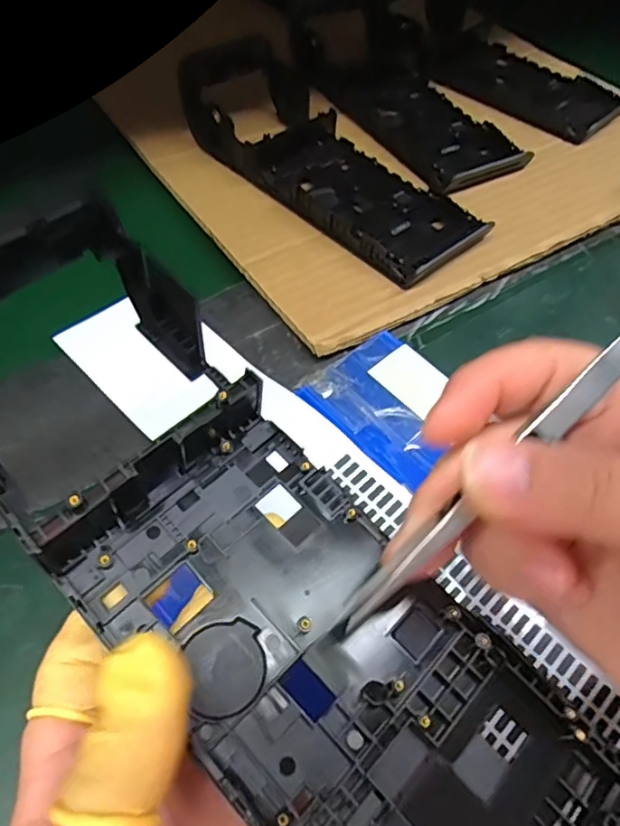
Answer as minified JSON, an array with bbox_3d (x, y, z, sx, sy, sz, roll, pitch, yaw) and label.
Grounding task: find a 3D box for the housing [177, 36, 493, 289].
[{"bbox_3d":[0.009,-0.167,0.371,0.080,0.040,0.218,-38,67,-25],"label":"housing"}]

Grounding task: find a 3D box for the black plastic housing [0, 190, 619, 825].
[{"bbox_3d":[-0.017,0.038,0.159,0.084,0.054,0.210,-39,77,-25],"label":"black plastic housing"}]

